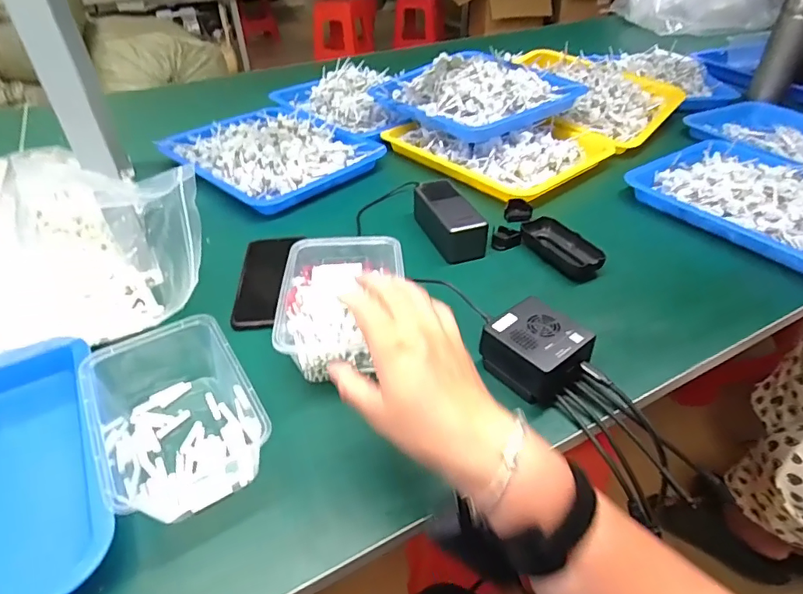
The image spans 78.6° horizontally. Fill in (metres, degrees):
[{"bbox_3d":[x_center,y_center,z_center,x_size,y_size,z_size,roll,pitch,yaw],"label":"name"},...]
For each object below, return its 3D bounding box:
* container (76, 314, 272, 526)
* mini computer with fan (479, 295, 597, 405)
[{"bbox_3d":[-0.191,0.096,0.406,0.123,0.059,0.164,-24,45,-24],"label":"container"},{"bbox_3d":[0.126,0.050,0.459,0.075,0.050,0.080,-26,46,-26],"label":"mini computer with fan"}]

